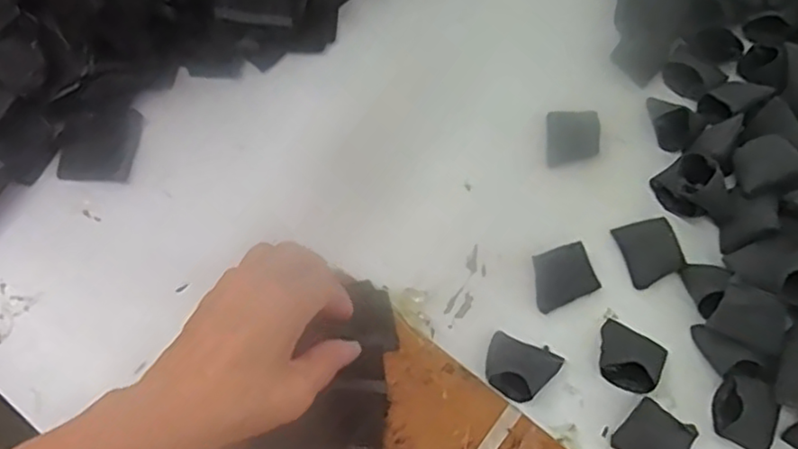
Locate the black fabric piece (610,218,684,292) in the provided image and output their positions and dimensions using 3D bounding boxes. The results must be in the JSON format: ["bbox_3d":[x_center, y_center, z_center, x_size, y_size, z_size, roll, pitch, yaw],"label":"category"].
[{"bbox_3d":[0.165,0.018,0.432,0.034,0.009,0.041,-13,69,-6],"label":"black fabric piece"}]

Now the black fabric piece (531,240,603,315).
[{"bbox_3d":[0.104,0.033,0.423,0.041,0.015,0.034,-22,70,-9],"label":"black fabric piece"}]

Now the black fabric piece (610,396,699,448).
[{"bbox_3d":[0.151,0.126,0.384,0.041,0.015,0.033,35,72,12],"label":"black fabric piece"}]

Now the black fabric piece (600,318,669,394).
[{"bbox_3d":[0.143,0.079,0.399,0.041,0.024,0.037,27,70,10],"label":"black fabric piece"}]

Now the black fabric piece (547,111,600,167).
[{"bbox_3d":[0.124,-0.062,0.463,0.034,0.013,0.041,4,68,0],"label":"black fabric piece"}]

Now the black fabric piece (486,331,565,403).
[{"bbox_3d":[0.075,0.087,0.397,0.043,0.021,0.037,16,69,5],"label":"black fabric piece"}]

